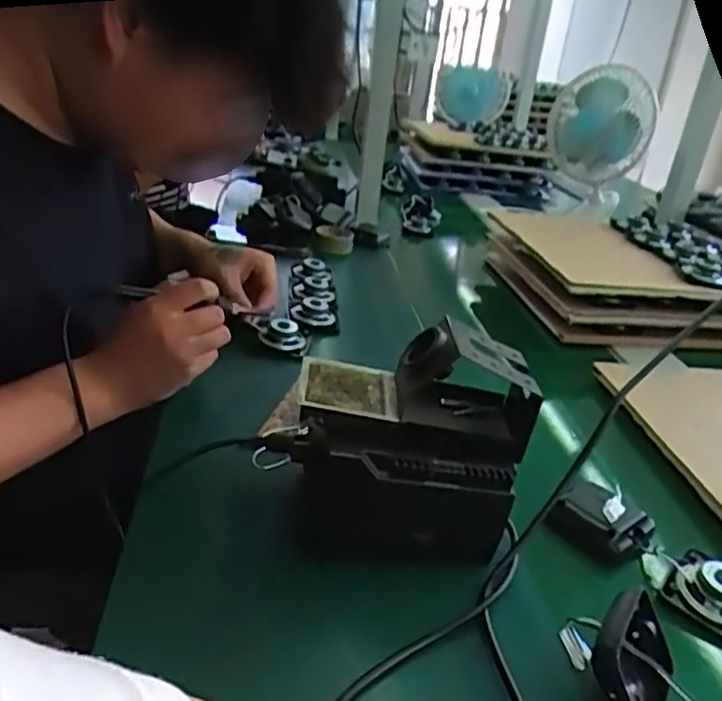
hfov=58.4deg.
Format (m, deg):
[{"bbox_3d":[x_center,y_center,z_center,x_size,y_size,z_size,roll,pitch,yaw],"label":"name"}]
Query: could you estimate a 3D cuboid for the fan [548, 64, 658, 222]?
[{"bbox_3d":[0.466,-0.409,1.285,0.186,0.288,0.157,14,28,14],"label":"fan"}]

